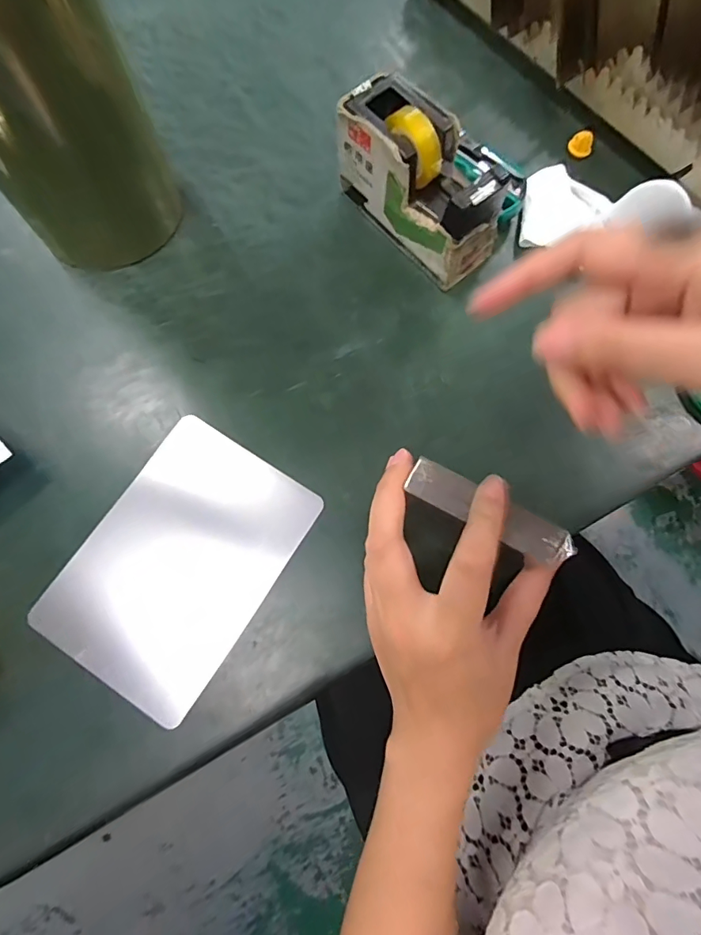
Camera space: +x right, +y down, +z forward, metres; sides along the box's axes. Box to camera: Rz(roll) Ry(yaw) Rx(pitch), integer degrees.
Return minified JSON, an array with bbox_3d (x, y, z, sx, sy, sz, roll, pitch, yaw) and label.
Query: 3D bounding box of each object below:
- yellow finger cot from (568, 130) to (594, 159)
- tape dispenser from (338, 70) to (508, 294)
[{"bbox_3d":[0.209,-0.292,0.414,0.020,0.018,0.016,34,78,8],"label":"yellow finger cot"},{"bbox_3d":[0.053,-0.222,0.358,0.064,0.079,0.139,-39,78,-10],"label":"tape dispenser"}]

